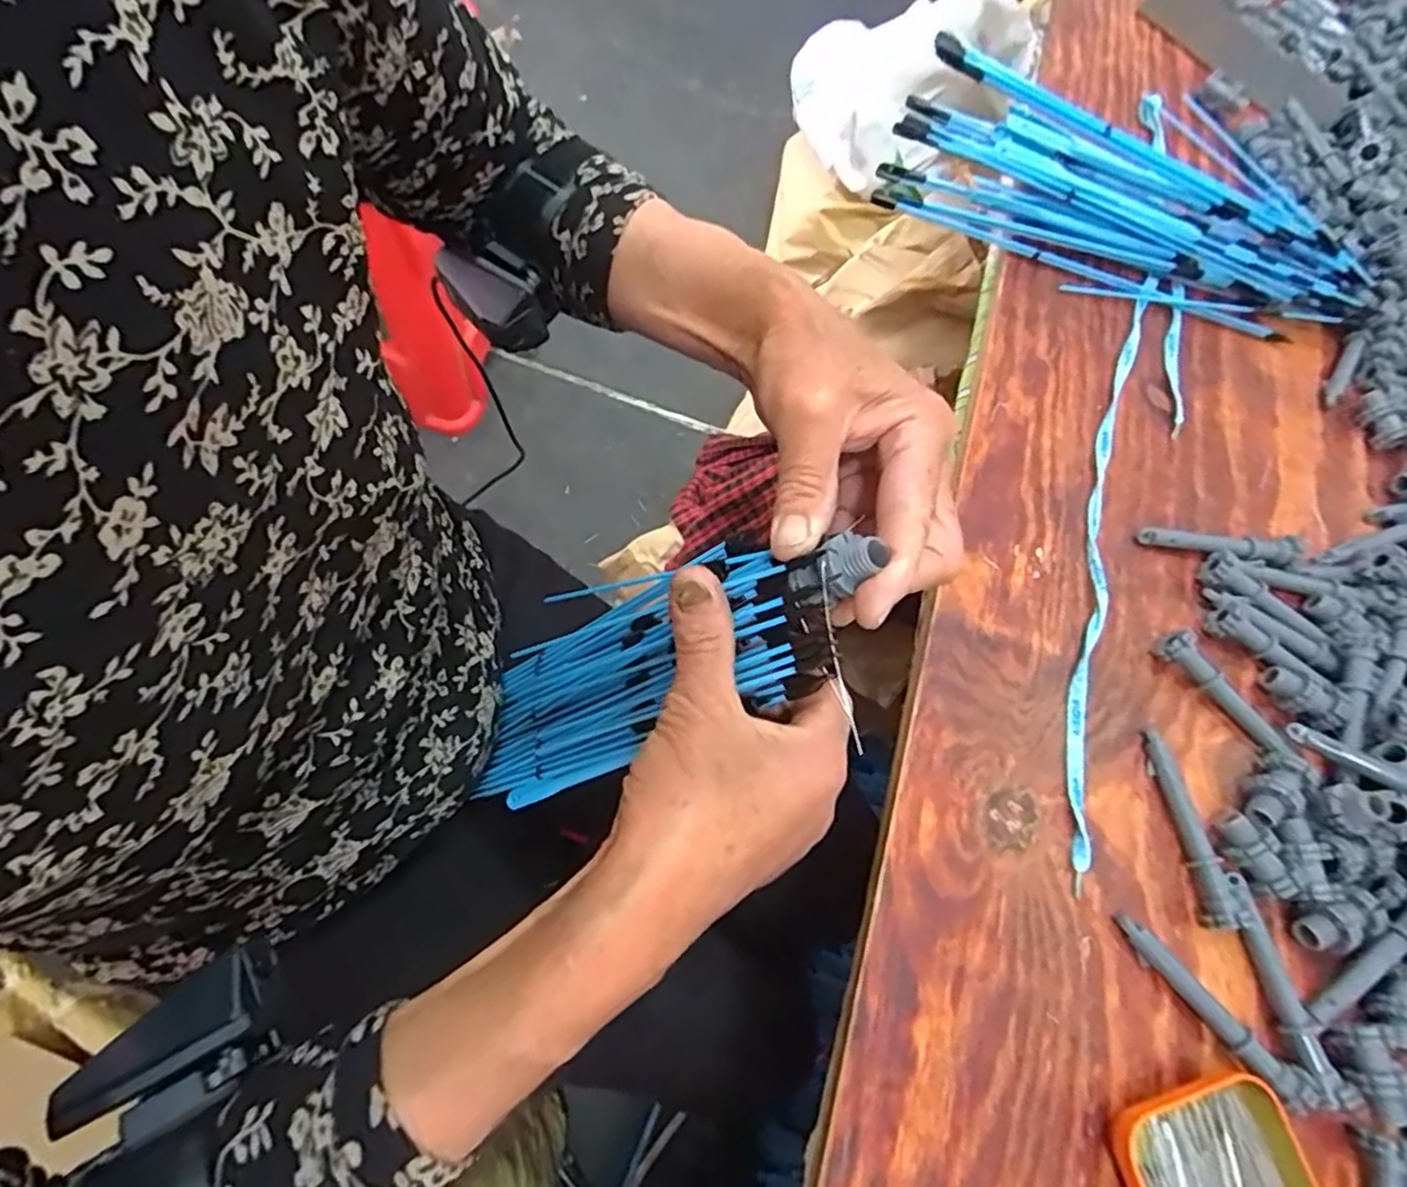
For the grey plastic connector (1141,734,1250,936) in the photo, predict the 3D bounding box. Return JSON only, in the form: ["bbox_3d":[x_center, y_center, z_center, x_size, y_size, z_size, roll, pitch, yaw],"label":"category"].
[{"bbox_3d":[0.238,0.115,0.353,0.015,0.012,0.092,-8,71,-13],"label":"grey plastic connector"}]

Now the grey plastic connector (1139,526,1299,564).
[{"bbox_3d":[0.305,-0.028,0.422,0.097,0.009,0.018,4,68,-9],"label":"grey plastic connector"}]

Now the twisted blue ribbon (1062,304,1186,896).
[{"bbox_3d":[0.238,-0.032,0.418,0.051,0.010,0.386,26,67,0],"label":"twisted blue ribbon"}]

